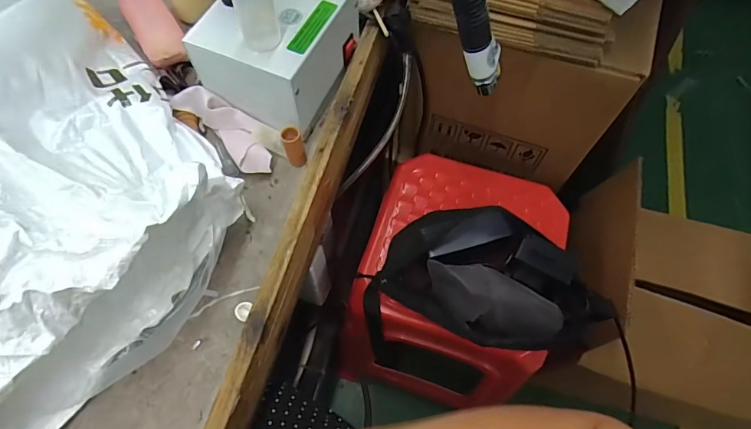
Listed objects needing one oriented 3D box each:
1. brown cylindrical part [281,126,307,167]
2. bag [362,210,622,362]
[{"bbox_3d":[-0.089,-0.074,0.485,0.021,0.045,0.023,0,64,0],"label":"brown cylindrical part"},{"bbox_3d":[0.151,0.093,0.602,0.319,0.122,0.182,0,64,-1],"label":"bag"}]

